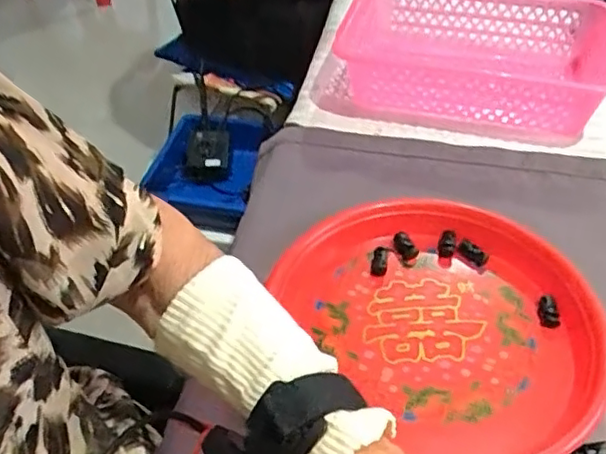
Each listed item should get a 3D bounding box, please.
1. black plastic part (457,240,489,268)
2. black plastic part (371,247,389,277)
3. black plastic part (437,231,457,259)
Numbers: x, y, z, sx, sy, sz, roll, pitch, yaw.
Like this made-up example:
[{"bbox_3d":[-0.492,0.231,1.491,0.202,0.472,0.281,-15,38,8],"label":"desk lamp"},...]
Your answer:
[{"bbox_3d":[0.149,0.023,0.538,0.026,0.008,0.015,29,51,28],"label":"black plastic part"},{"bbox_3d":[0.067,0.030,0.533,0.013,0.008,0.030,6,59,7],"label":"black plastic part"},{"bbox_3d":[0.130,0.015,0.547,0.016,0.007,0.027,4,61,18],"label":"black plastic part"}]

